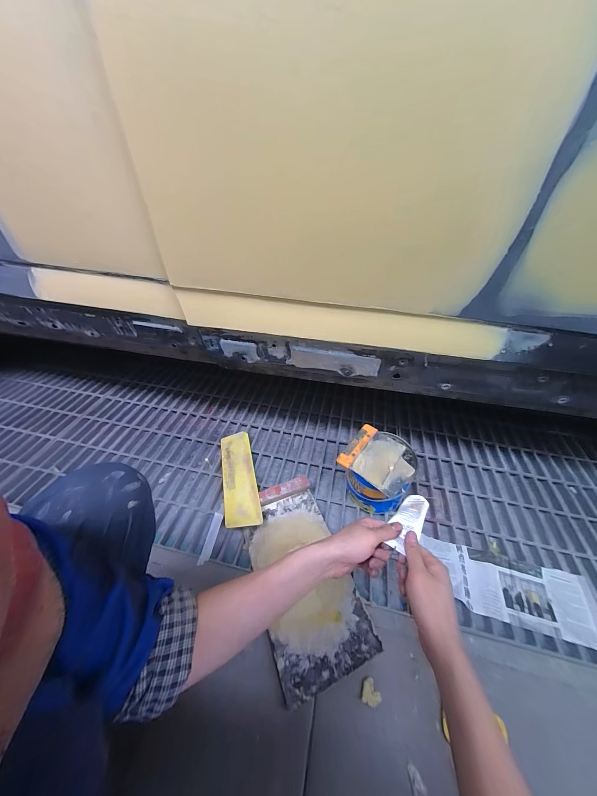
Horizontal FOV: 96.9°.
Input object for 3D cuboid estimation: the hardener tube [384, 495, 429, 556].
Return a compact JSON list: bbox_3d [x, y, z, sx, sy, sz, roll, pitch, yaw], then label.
[{"bbox_3d":[0.177,0.199,0.428,0.041,0.021,0.108,26,44,26],"label":"hardener tube"}]

